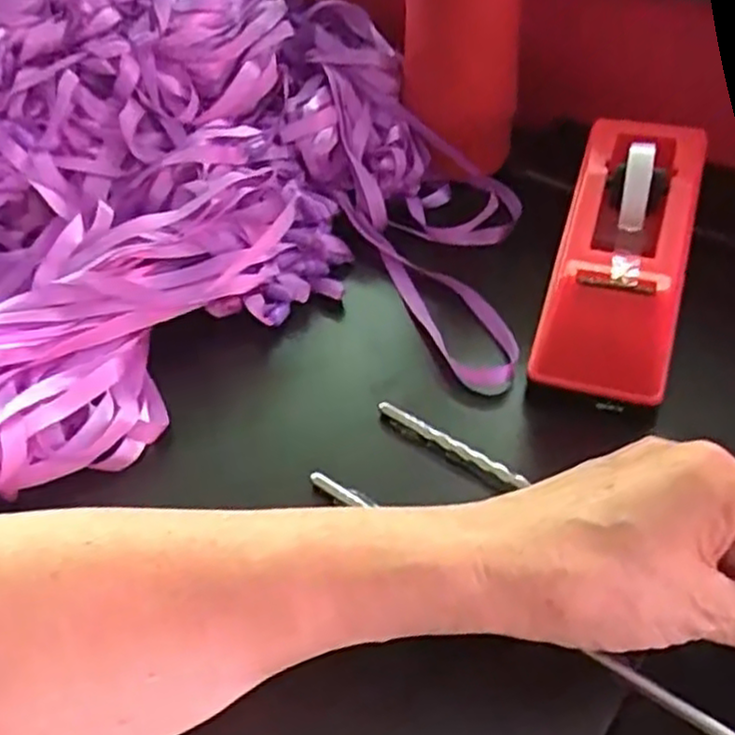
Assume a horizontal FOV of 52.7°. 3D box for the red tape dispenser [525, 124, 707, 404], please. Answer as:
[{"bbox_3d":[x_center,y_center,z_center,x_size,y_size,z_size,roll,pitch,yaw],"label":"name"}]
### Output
[{"bbox_3d":[0.125,-0.065,0.363,0.062,0.069,0.162,15,59,11],"label":"red tape dispenser"}]

